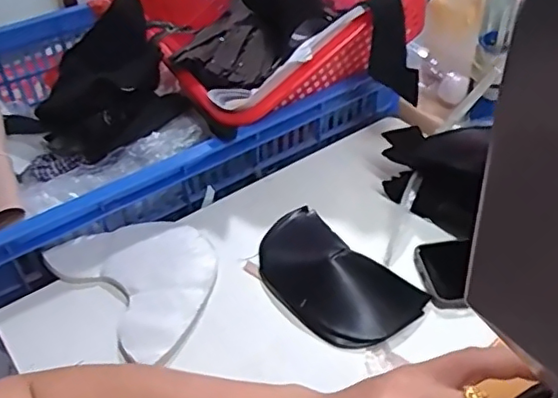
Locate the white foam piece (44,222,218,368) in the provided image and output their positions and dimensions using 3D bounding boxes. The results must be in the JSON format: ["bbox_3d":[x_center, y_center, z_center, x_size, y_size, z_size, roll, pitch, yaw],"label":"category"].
[{"bbox_3d":[-0.126,0.071,0.569,0.128,0.013,0.176,-33,51,-30],"label":"white foam piece"}]

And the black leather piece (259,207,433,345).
[{"bbox_3d":[0.049,0.067,0.555,0.172,0.038,0.103,31,52,31],"label":"black leather piece"}]

